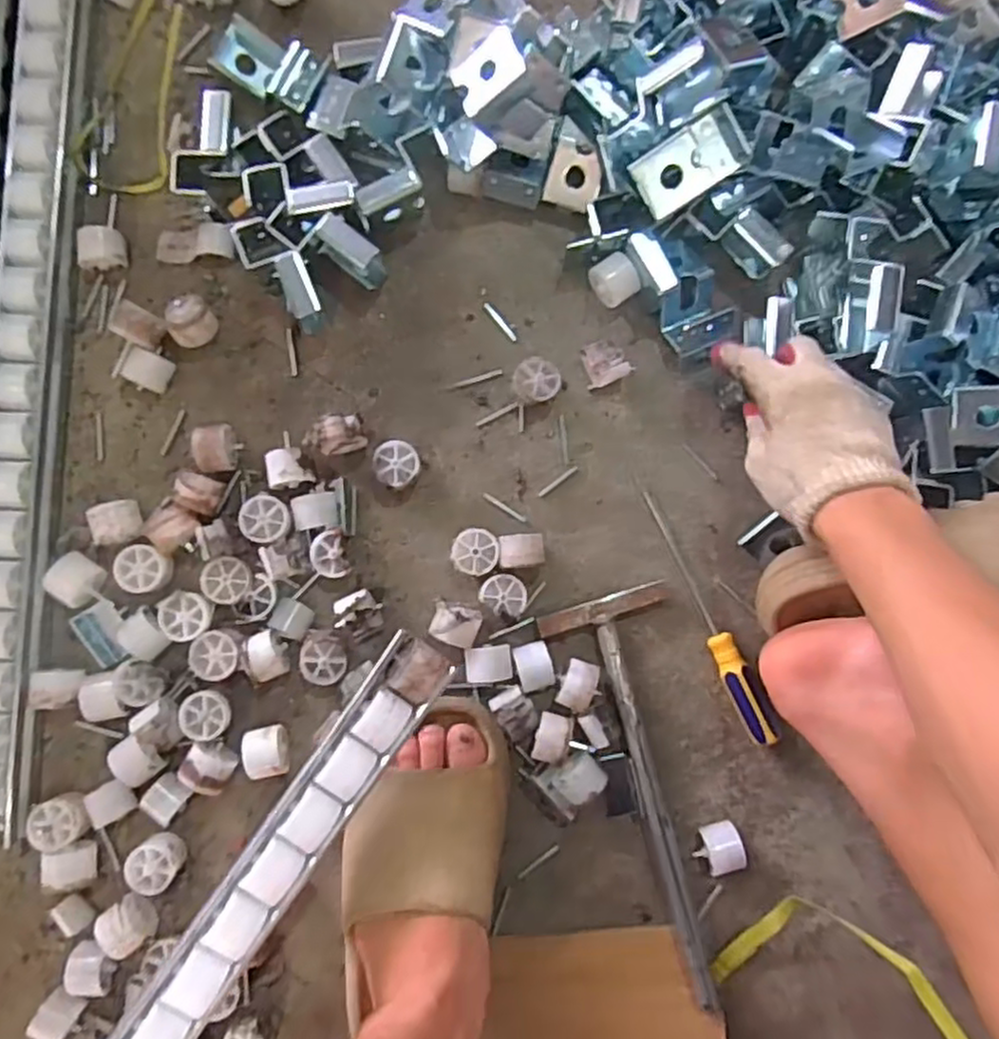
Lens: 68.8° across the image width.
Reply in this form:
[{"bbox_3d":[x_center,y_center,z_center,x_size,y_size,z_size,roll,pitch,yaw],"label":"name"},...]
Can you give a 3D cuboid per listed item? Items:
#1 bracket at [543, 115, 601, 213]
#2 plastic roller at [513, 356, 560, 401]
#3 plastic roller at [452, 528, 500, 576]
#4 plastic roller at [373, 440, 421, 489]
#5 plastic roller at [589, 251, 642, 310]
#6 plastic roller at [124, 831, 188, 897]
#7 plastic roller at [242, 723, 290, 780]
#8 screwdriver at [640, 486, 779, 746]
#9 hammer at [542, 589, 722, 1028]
[{"bbox_3d":[0.064,-0.274,0.569,0.043,0.028,0.058,21,116,10],"label":"bracket"},{"bbox_3d":[0.029,-0.107,0.569,0.035,0.021,0.034,0,86,-1],"label":"plastic roller"},{"bbox_3d":[-0.018,0.025,0.557,0.034,0.024,0.035,-2,86,-1],"label":"plastic roller"},{"bbox_3d":[-0.078,-0.042,0.559,0.034,0.027,0.035,0,86,-1],"label":"plastic roller"},{"bbox_3d":[0.090,-0.187,0.572,0.031,0.025,0.036,-27,87,-2],"label":"plastic roller"},{"bbox_3d":[-0.249,0.249,0.531,0.034,0.023,0.040,42,87,2],"label":"plastic roller"},{"bbox_3d":[-0.169,0.168,0.532,0.027,0.028,0.035,-14,87,-2],"label":"plastic roller"},{"bbox_3d":[0.160,0.074,0.556,0.020,0.024,0.205,-23,87,-2],"label":"screwdriver"},{"bbox_3d":[0.120,0.201,0.541,0.097,0.034,0.295,-17,87,-2],"label":"hammer"}]

